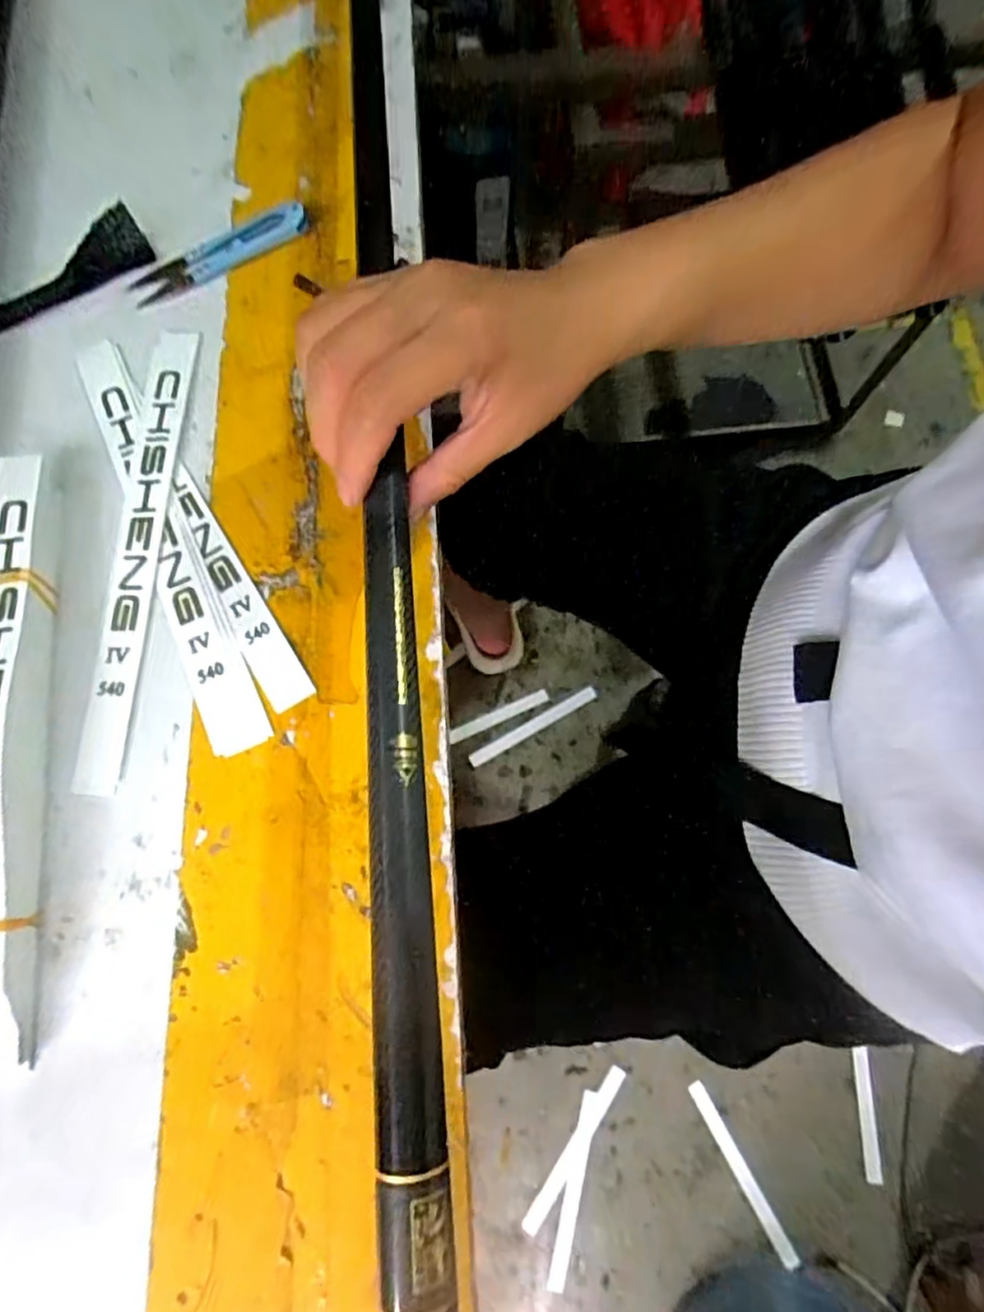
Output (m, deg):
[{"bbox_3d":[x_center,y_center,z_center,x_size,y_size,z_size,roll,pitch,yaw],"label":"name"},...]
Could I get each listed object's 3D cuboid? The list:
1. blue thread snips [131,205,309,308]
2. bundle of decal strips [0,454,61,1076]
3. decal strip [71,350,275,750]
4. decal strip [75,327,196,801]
[{"bbox_3d":[-0.148,-0.220,0.342,0.101,0.012,0.023,-23,74,-6],"label":"blue thread snips"},{"bbox_3d":[-0.201,0.029,0.261,0.024,0.026,0.253,-8,73,-2],"label":"bundle of decal strips"},{"bbox_3d":[-0.157,-0.059,0.300,0.025,0.004,0.227,-26,75,-7],"label":"decal strip"},{"bbox_3d":[-0.166,-0.056,0.297,0.022,0.004,0.233,0,73,1],"label":"decal strip"}]

